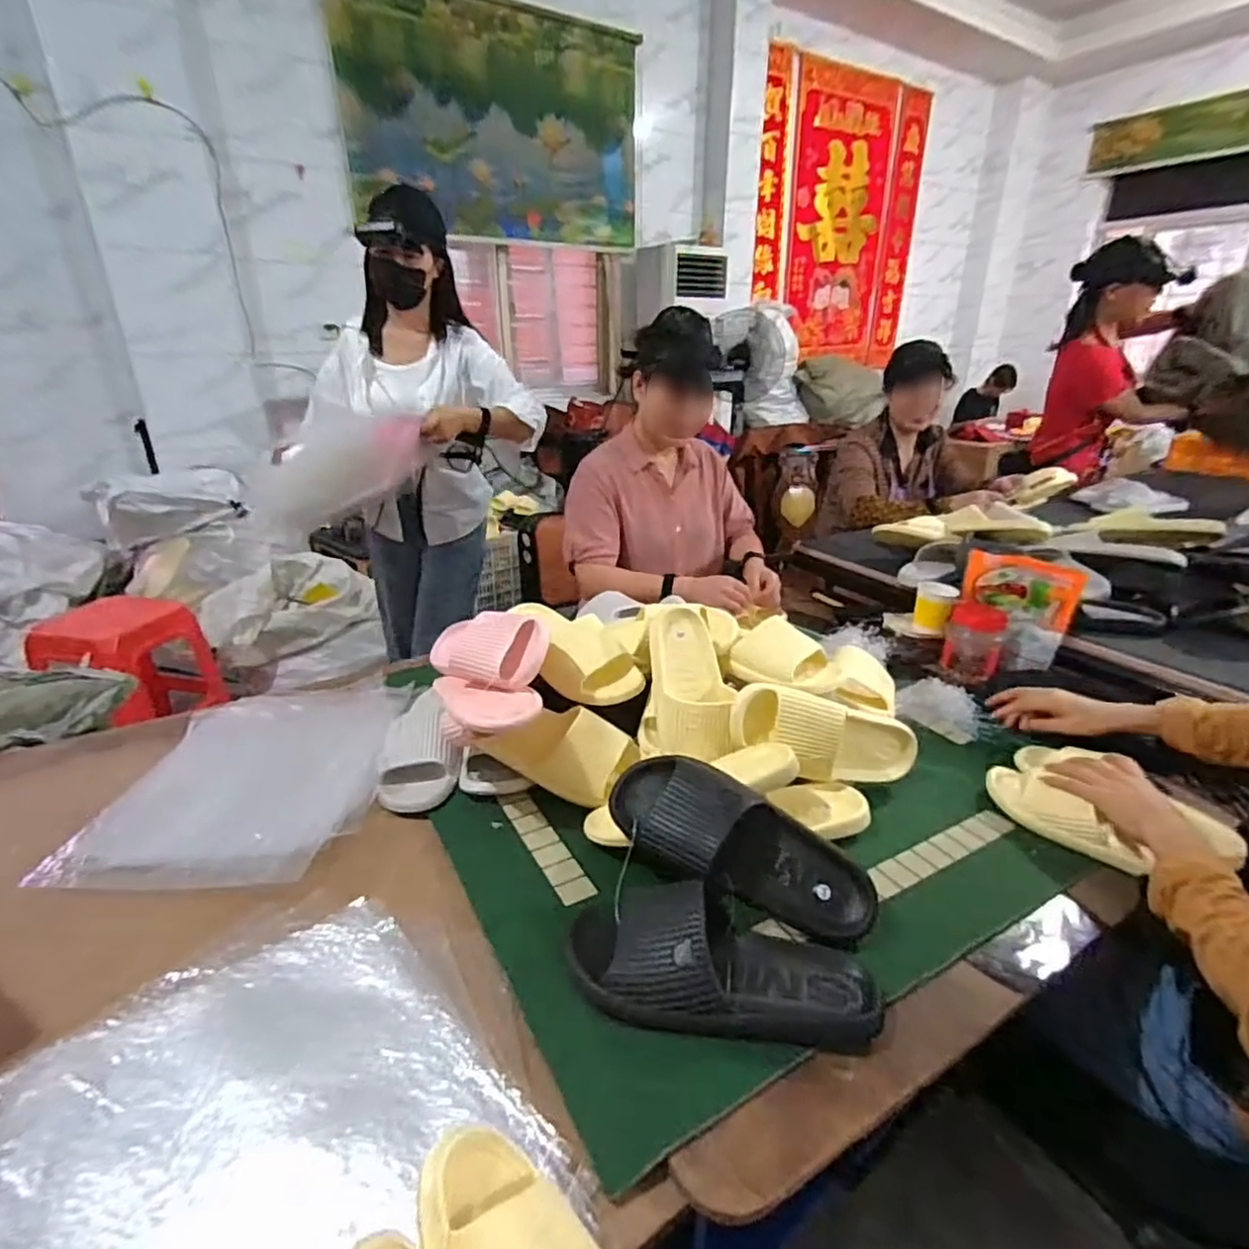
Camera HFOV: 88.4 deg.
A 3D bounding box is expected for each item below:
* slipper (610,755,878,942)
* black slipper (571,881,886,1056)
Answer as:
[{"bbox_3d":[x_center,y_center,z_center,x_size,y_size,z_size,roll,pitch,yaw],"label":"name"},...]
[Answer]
[{"bbox_3d":[0.120,0.229,0.659,0.284,0.110,0.088,26,-9,12],"label":"slipper"},{"bbox_3d":[0.087,0.299,0.580,0.273,0.071,0.120,2,24,5],"label":"black slipper"}]

